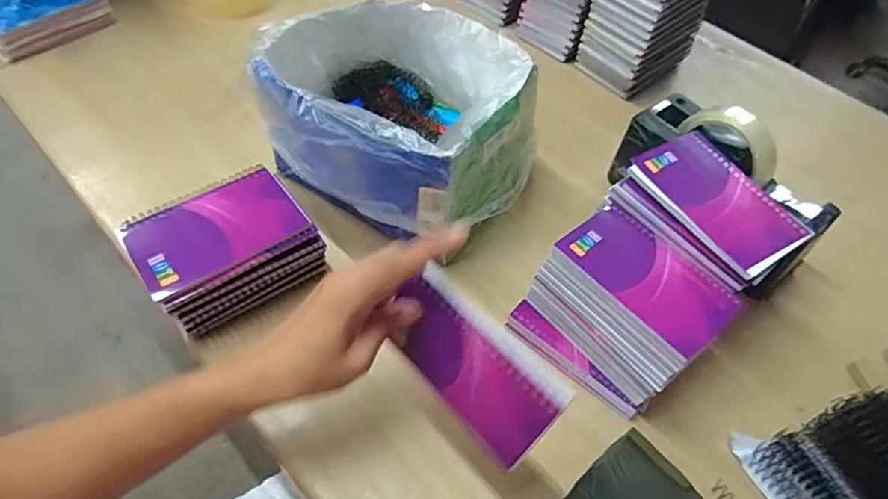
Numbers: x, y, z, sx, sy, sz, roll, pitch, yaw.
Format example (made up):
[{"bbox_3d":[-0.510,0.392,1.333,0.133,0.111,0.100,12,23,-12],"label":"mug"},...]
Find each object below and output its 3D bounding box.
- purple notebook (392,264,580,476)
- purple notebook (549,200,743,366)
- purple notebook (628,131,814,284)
[{"bbox_3d":[0.018,0.074,0.338,0.112,0.085,0.006,43,43,23],"label":"purple notebook"},{"bbox_3d":[0.159,0.020,0.425,0.073,0.012,0.127,-34,63,-25],"label":"purple notebook"},{"bbox_3d":[0.221,-0.040,0.441,0.072,0.010,0.130,-32,63,-8],"label":"purple notebook"}]

